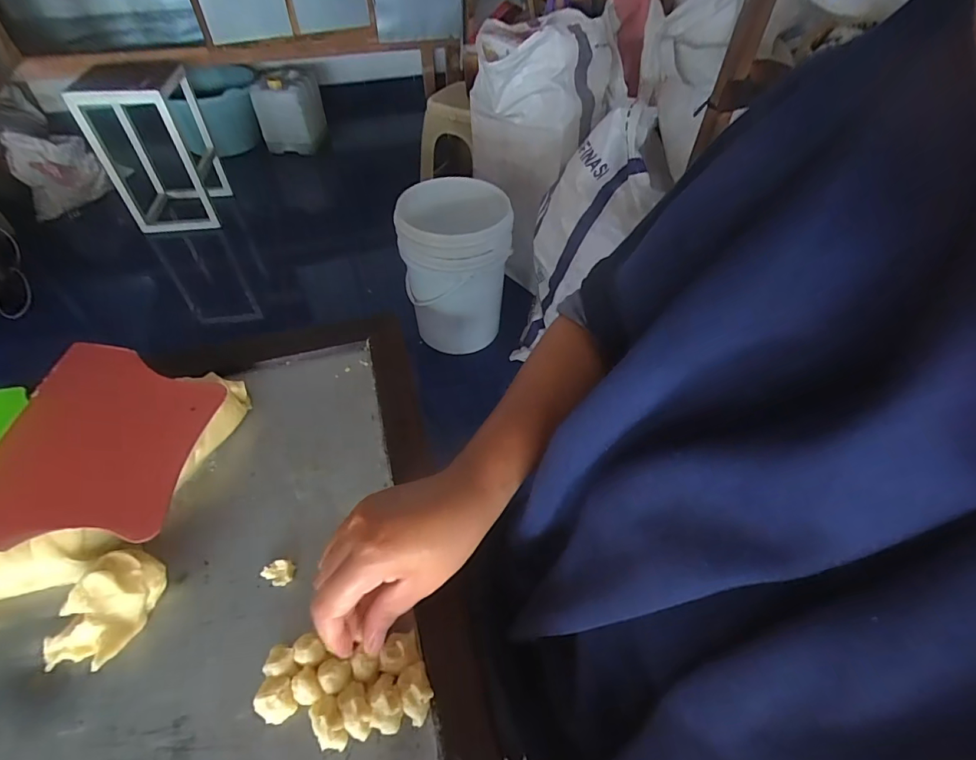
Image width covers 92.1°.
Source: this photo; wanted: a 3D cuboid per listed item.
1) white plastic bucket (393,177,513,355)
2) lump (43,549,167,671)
[{"bbox_3d":[-0.087,-0.340,1.417,0.293,0.446,0.281,0,50,0],"label":"white plastic bucket"},{"bbox_3d":[-0.273,0.161,0.332,0.055,0.037,0.077,13,51,10],"label":"lump"}]

